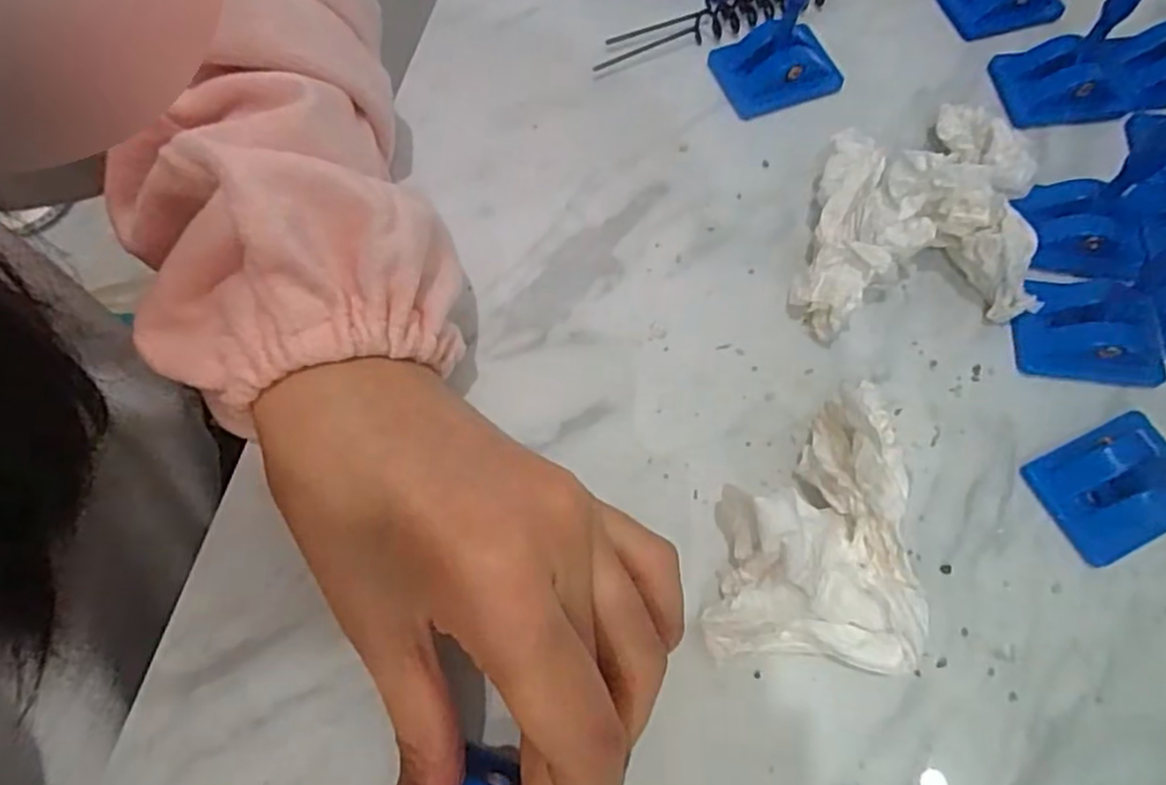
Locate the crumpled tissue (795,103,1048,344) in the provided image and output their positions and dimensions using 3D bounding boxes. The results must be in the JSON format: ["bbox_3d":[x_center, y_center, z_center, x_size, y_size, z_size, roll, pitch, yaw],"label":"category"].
[{"bbox_3d":[0.109,-0.063,0.232,0.082,0.041,0.077,-6,68,-2],"label":"crumpled tissue"}]

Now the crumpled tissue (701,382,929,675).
[{"bbox_3d":[0.065,0.033,0.194,0.054,0.041,0.078,4,69,2],"label":"crumpled tissue"}]

